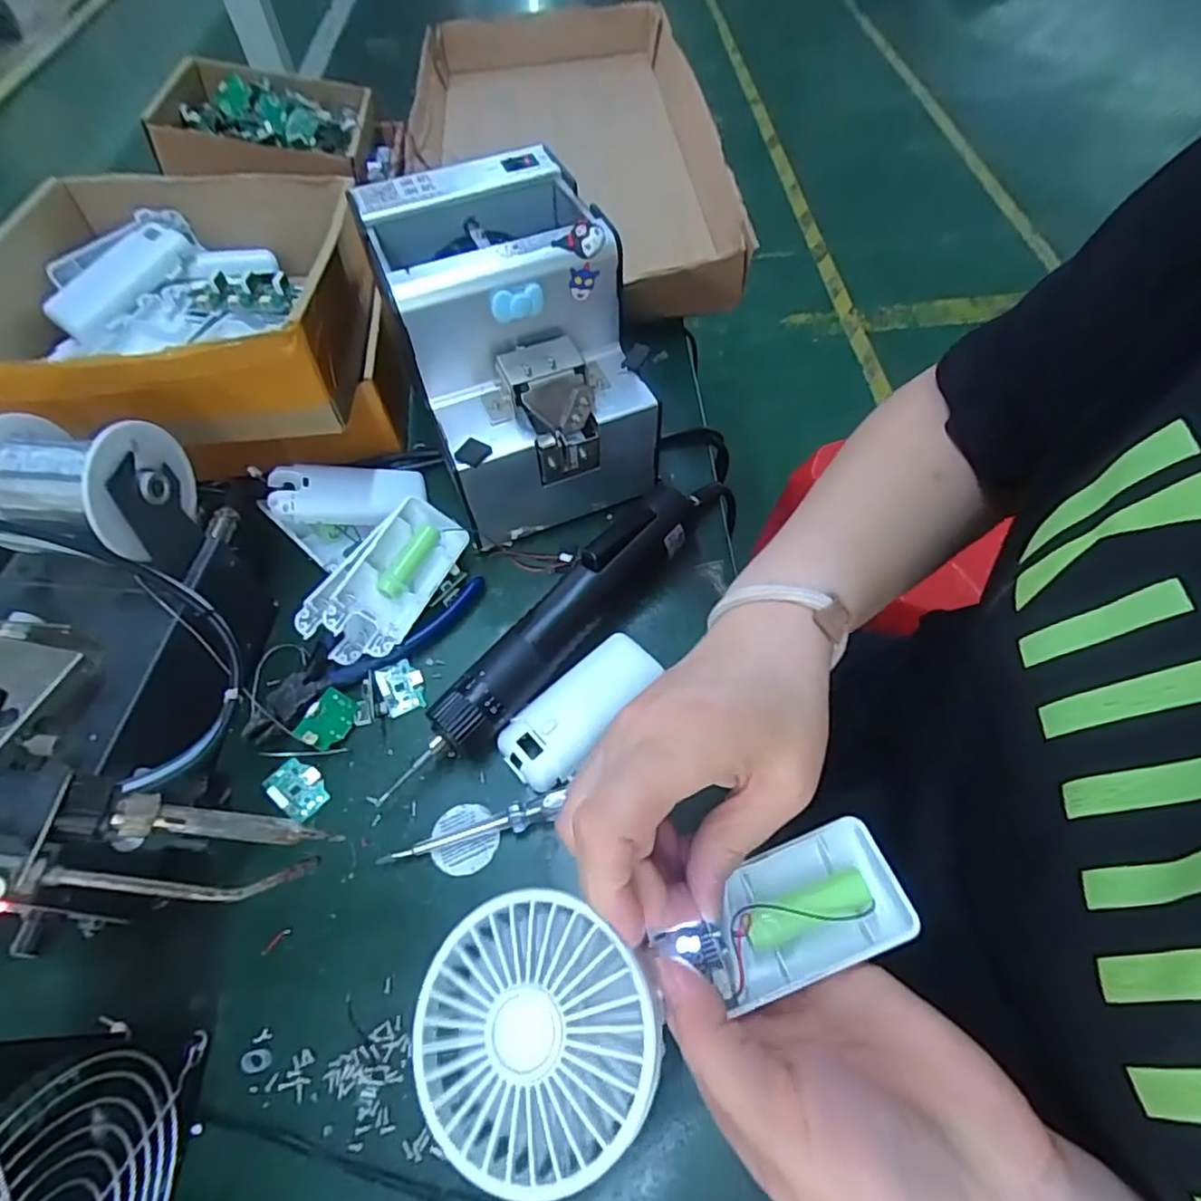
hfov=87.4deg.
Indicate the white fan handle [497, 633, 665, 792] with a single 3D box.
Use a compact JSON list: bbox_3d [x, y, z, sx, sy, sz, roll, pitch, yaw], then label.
[{"bbox_3d":[-0.011,0.058,0.341,0.039,0.017,0.093,38,68,24],"label":"white fan handle"}]

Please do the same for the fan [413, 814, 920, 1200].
[{"bbox_3d":[0.025,0.138,0.233,0.184,0.035,0.083,-17,59,-9],"label":"fan"}]

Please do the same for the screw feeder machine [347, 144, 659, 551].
[{"bbox_3d":[-0.052,-0.153,0.396,0.125,0.152,0.165,-21,59,-9],"label":"screw feeder machine"}]

